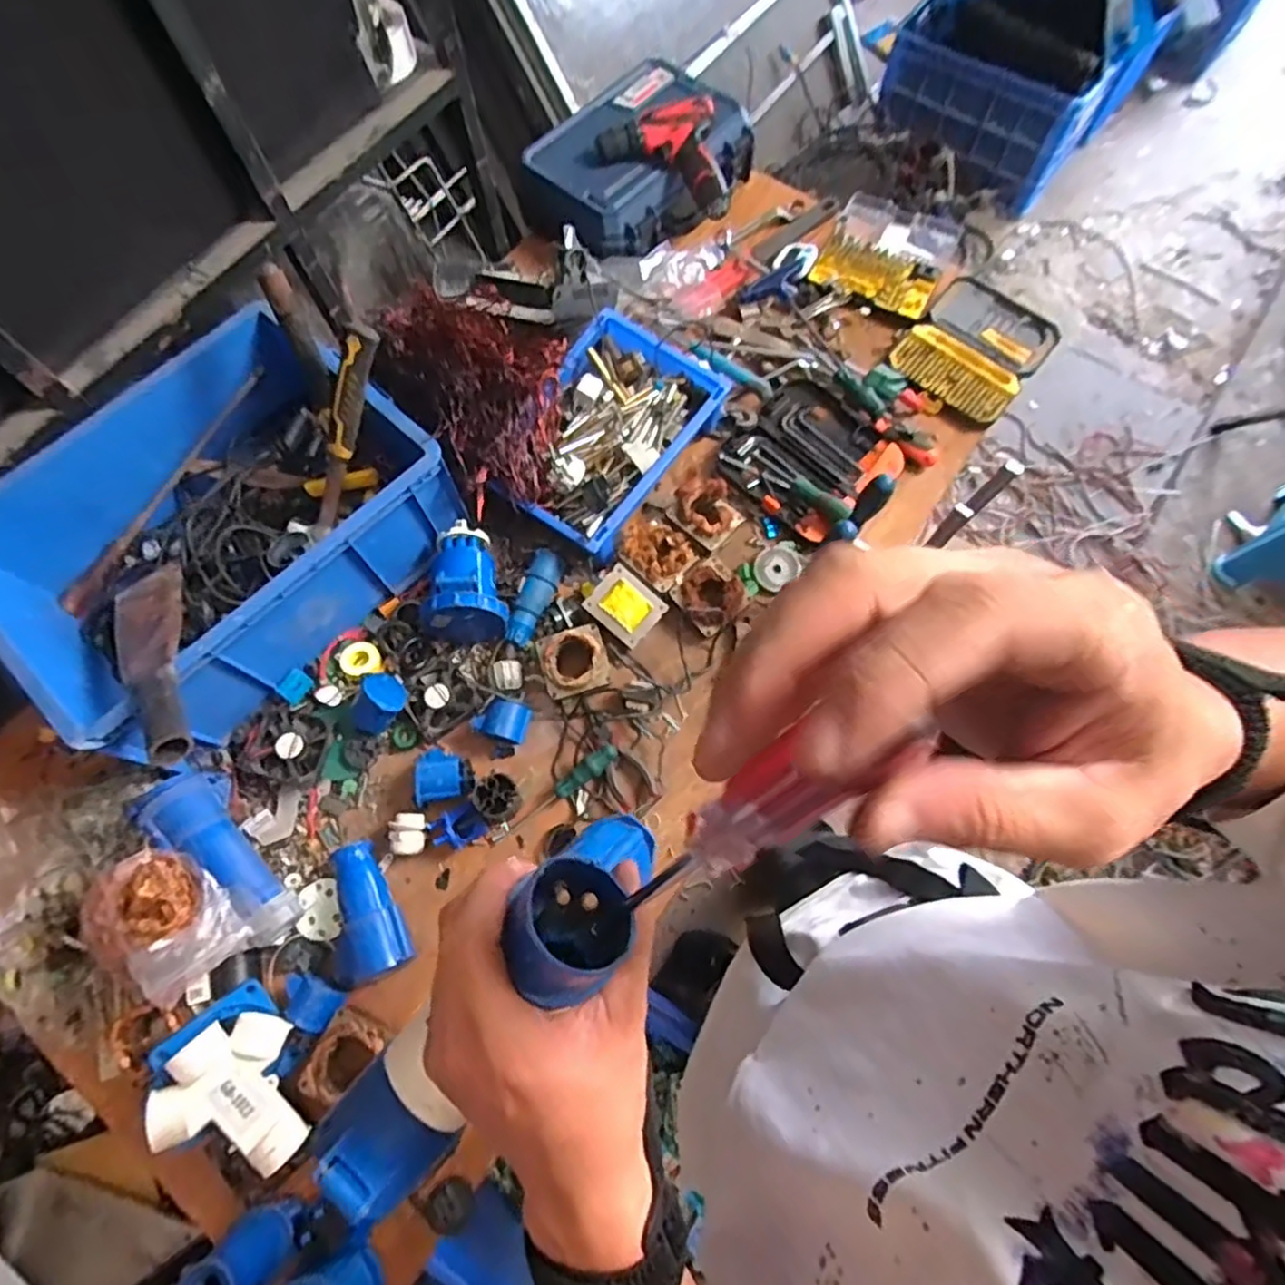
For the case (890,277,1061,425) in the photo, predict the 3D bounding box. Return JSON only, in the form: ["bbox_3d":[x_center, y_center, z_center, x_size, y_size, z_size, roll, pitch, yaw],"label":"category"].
[{"bbox_3d":[0.504,-0.447,1.025,0.183,0.039,0.225,38,74,14],"label":"case"}]

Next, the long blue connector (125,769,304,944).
[{"bbox_3d":[-0.457,0.237,0.736,0.074,0.075,0.211,-39,73,-13],"label":"long blue connector"}]

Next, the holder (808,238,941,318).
[{"bbox_3d":[0.367,-0.578,1.066,0.182,0.022,0.097,24,71,10],"label":"holder"}]

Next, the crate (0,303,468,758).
[{"bbox_3d":[-0.514,-0.139,0.831,0.404,0.163,0.471,41,75,15],"label":"crate"}]

